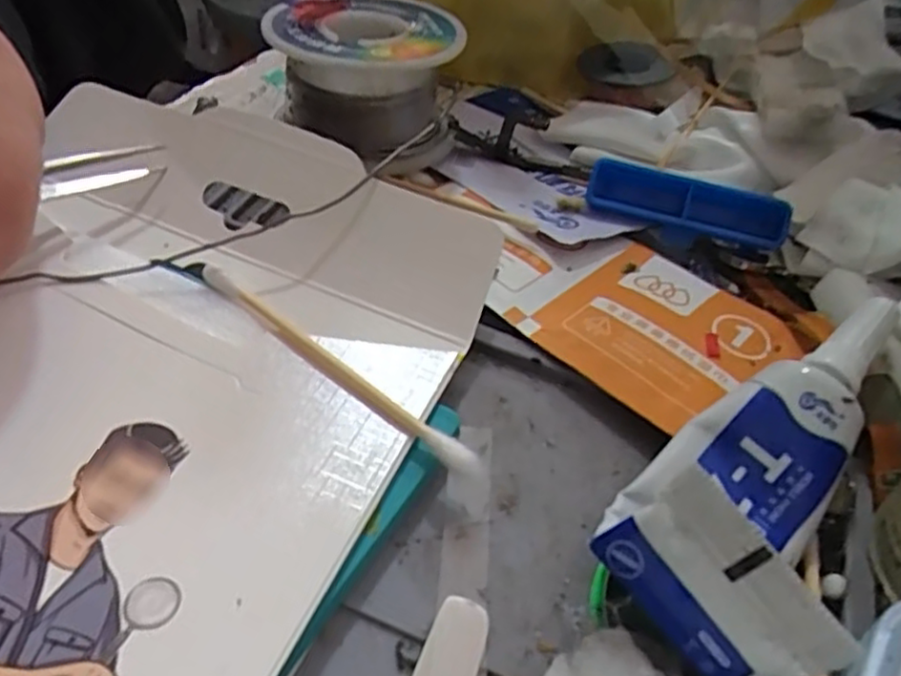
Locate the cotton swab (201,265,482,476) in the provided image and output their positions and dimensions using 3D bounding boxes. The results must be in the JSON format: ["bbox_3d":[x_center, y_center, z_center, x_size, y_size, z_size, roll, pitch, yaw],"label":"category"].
[{"bbox_3d":[-0.023,0.005,0.135,0.071,0.004,0.004,34,52,22],"label":"cotton swab"}]

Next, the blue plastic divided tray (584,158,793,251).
[{"bbox_3d":[0.063,-0.036,0.187,0.053,0.007,0.015,16,48,8],"label":"blue plastic divided tray"}]

